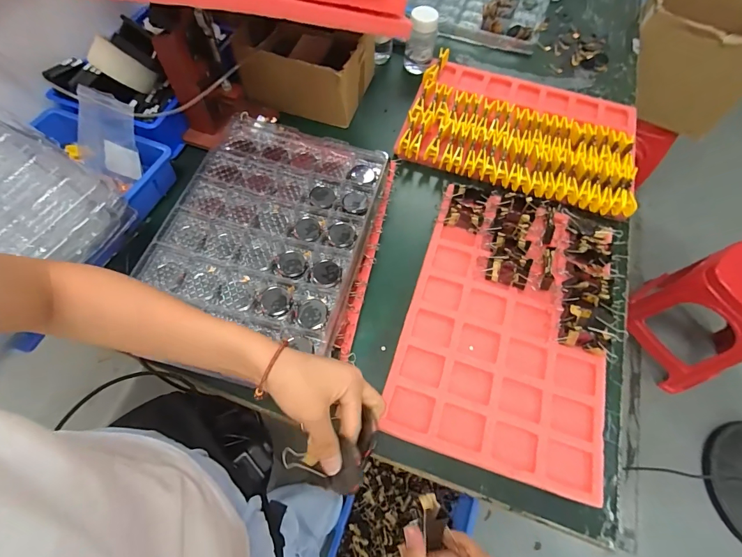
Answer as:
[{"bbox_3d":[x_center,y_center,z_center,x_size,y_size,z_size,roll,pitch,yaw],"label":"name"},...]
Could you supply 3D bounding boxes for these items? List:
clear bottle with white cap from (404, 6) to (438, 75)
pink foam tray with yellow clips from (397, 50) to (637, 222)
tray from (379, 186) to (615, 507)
[{"bbox_3d":[0.122,-0.576,0.933,0.070,0.135,0.054,4,63,0],"label":"clear bottle with white cap"},{"bbox_3d":[0.338,-0.338,0.851,0.490,0.060,0.366,18,64,6],"label":"pink foam tray with yellow clips"},{"bbox_3d":[0.238,0.061,0.643,0.317,0.039,0.489,16,64,7],"label":"tray"}]

